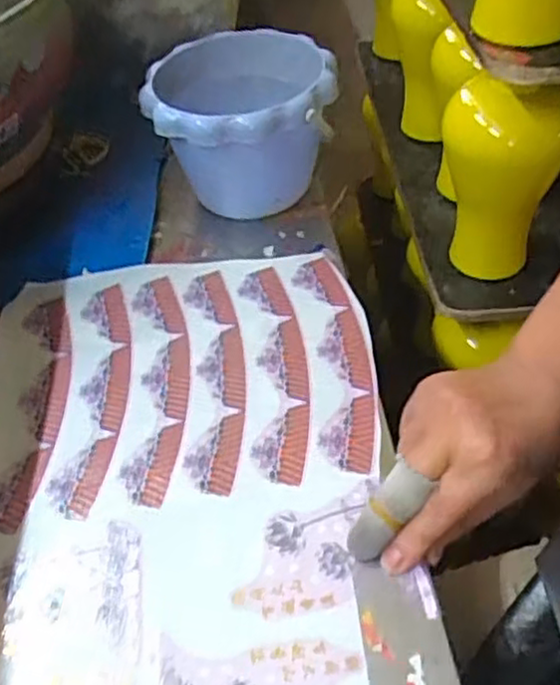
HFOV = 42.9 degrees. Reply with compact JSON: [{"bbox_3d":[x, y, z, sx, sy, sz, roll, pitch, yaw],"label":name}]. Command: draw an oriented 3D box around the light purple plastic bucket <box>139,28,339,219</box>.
[{"bbox_3d":[-0.032,-0.180,0.620,0.151,0.119,0.159,-3,46,3],"label":"light purple plastic bucket"}]

